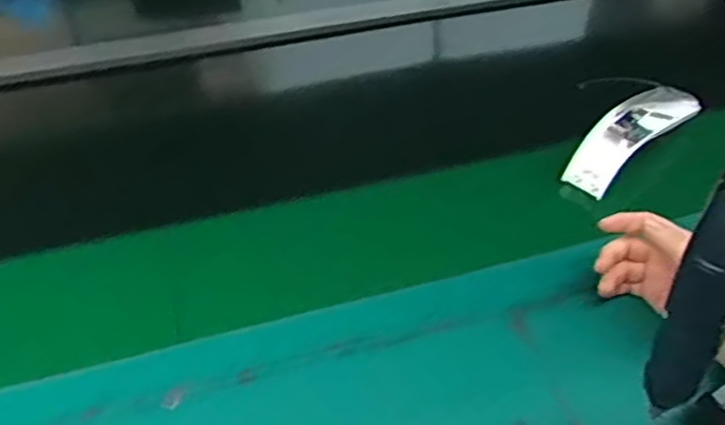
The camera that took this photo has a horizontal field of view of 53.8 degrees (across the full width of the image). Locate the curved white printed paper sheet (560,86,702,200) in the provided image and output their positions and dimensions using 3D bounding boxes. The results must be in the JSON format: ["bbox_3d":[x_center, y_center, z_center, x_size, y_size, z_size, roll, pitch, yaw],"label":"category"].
[{"bbox_3d":[0.297,-0.084,0.778,0.198,0.048,0.066,-34,57,-30],"label":"curved white printed paper sheet"}]

